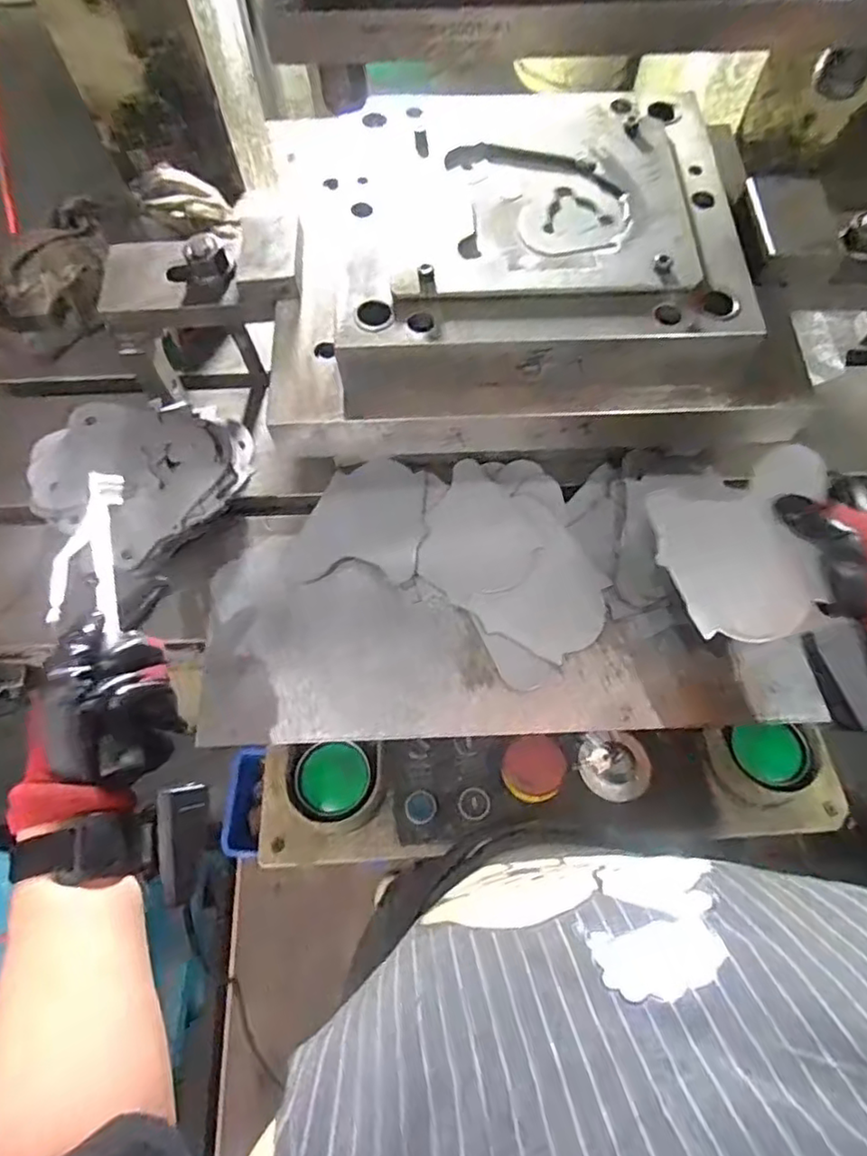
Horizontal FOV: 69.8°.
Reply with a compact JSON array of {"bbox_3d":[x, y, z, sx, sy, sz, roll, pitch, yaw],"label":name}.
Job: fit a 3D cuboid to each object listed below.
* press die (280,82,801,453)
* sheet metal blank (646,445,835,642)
[{"bbox_3d":[0.084,-0.273,0.536,0.435,0.087,0.324,-1,68,1],"label":"press die"},{"bbox_3d":[0.246,-0.022,0.477,0.125,0.010,0.128,-20,81,8],"label":"sheet metal blank"}]

